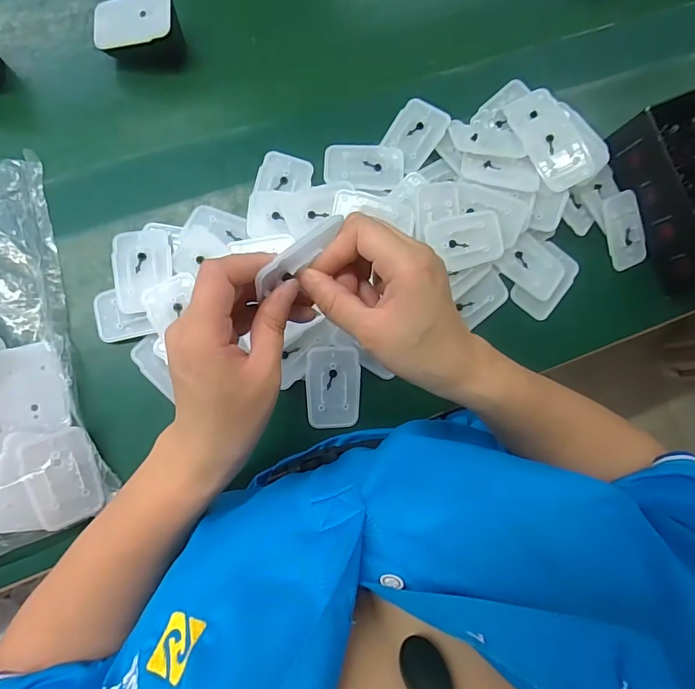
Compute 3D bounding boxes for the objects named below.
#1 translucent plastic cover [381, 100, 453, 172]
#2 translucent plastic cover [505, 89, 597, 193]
[{"bbox_3d":[0.061,-0.191,0.401,0.043,0.007,0.069,33,82,-3],"label":"translucent plastic cover"},{"bbox_3d":[0.183,-0.188,0.401,0.047,0.014,0.100,-16,73,-8],"label":"translucent plastic cover"}]

